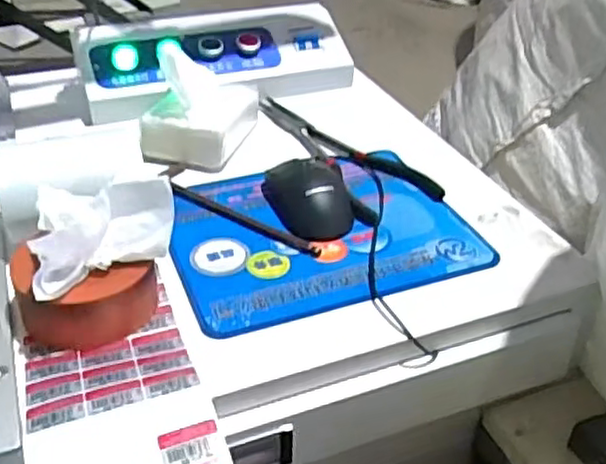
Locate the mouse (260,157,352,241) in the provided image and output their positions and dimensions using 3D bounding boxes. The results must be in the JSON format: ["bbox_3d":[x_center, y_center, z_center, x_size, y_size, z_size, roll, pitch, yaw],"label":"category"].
[{"bbox_3d":[0.010,-0.036,0.627,0.076,0.037,0.092,-10,38,-16],"label":"mouse"}]

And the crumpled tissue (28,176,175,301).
[{"bbox_3d":[-0.140,-0.003,0.481,0.093,0.051,0.083,-5,36,-9],"label":"crumpled tissue"}]

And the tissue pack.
[{"bbox_3d":[-0.105,-0.140,0.713,0.084,0.099,0.133,10,37,12],"label":"tissue pack"}]

